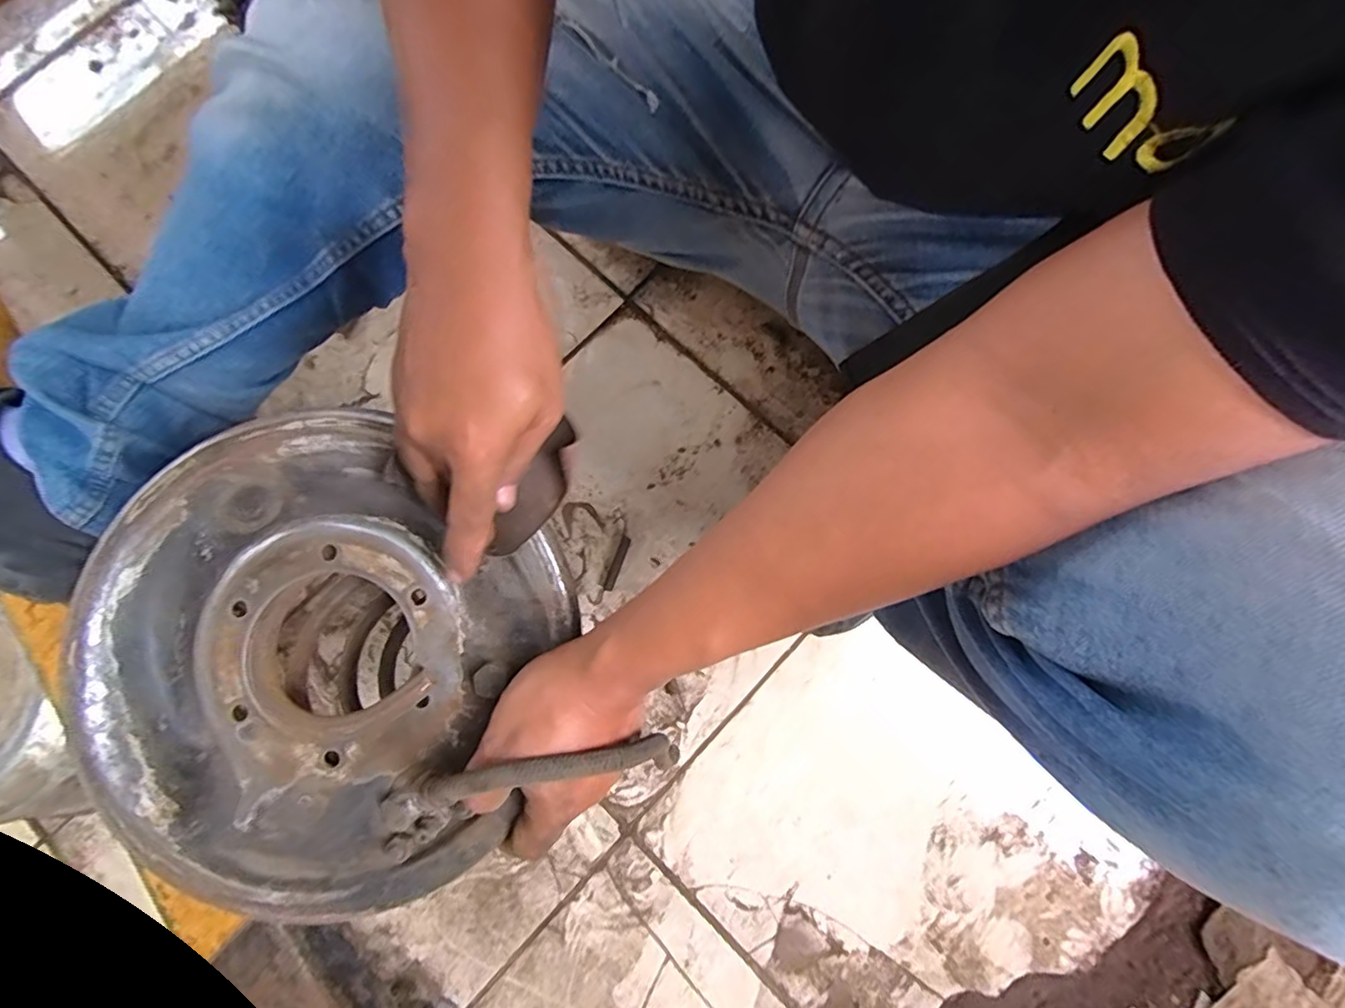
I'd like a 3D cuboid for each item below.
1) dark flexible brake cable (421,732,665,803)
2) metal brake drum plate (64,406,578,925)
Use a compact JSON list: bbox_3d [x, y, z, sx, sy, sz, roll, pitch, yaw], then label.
[{"bbox_3d":[-0.058,0.128,0.288,0.115,0.018,0.014,-5,77,-13],"label":"dark flexible brake cable"},{"bbox_3d":[-0.192,0.087,0.326,0.248,0.046,0.234,0,77,-1],"label":"metal brake drum plate"}]

